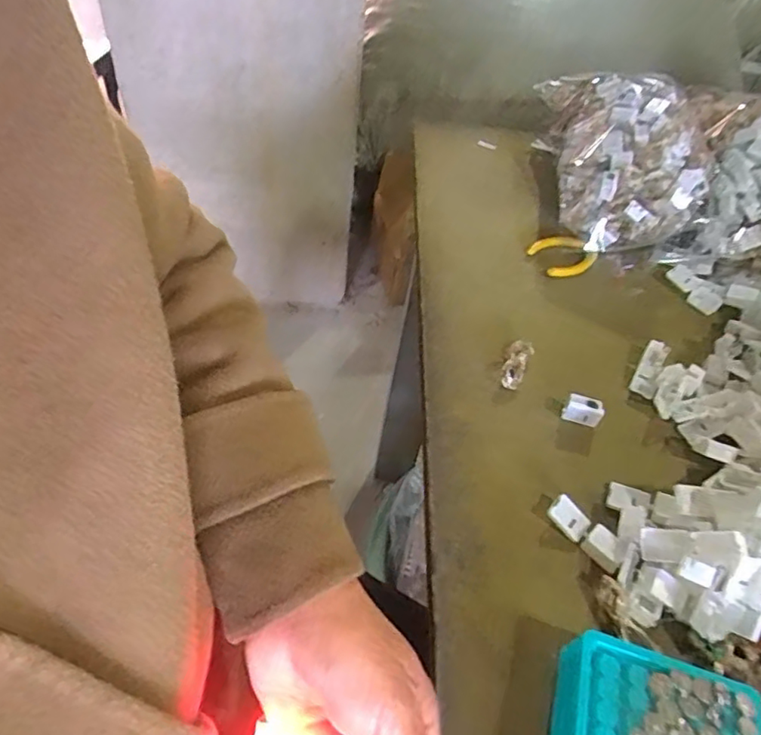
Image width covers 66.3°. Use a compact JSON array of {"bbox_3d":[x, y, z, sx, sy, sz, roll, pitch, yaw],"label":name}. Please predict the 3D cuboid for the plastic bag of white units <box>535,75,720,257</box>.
[{"bbox_3d":[0.260,-0.223,0.611,0.151,0.110,0.264,7,49,-1],"label":"plastic bag of white units"}]

